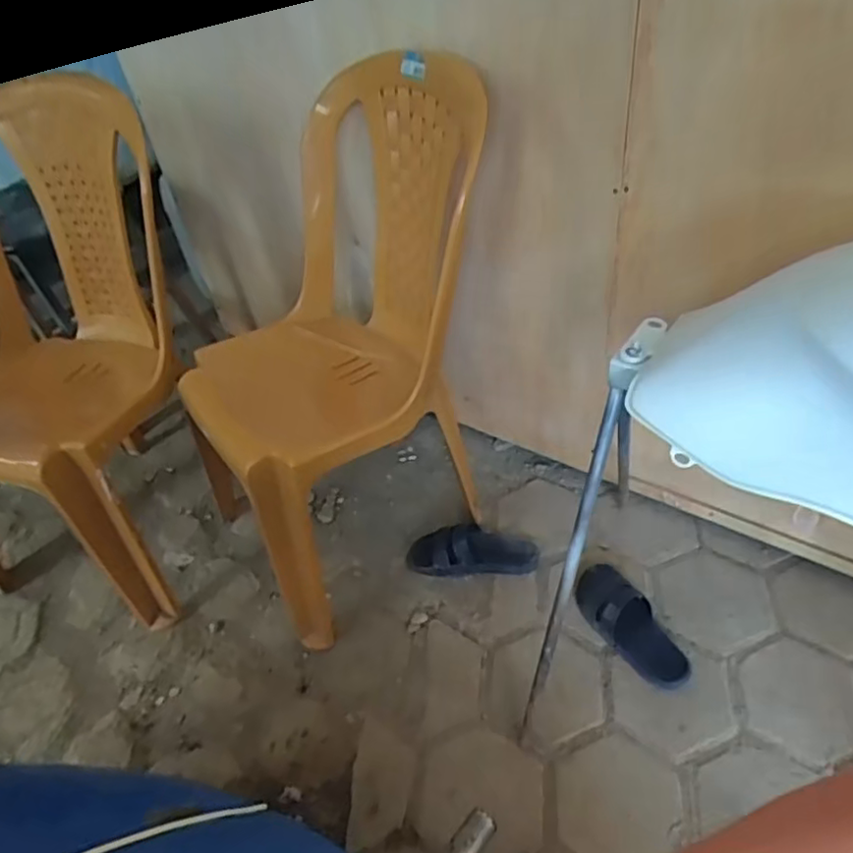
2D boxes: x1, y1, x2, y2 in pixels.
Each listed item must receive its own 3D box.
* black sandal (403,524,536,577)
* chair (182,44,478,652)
[{"bbox_3d":[0.091,0.246,1.287,0.261,0.056,0.103,-3,43,5],"label":"black sandal"},{"bbox_3d":[-0.203,-0.140,1.132,0.494,0.767,0.566,25,53,31],"label":"chair"}]

